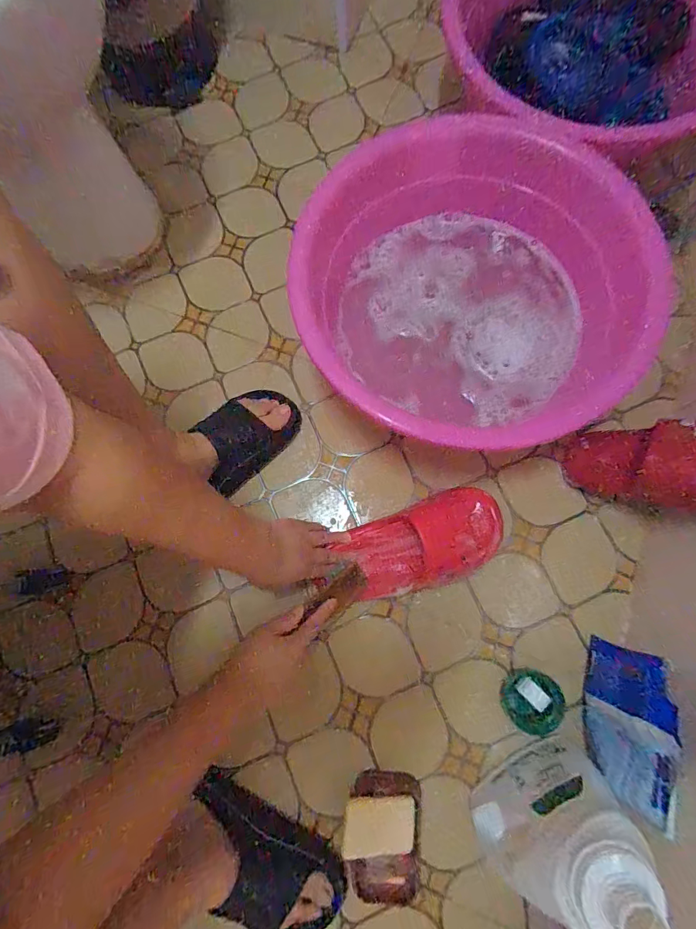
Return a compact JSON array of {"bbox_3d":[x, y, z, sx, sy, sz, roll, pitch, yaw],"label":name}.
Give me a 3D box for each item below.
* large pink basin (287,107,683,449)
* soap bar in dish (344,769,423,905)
[{"bbox_3d":[0.183,-0.249,0.617,0.481,0.151,0.444,0,77,2],"label":"large pink basin"},{"bbox_3d":[0.041,0.446,0.518,0.095,0.035,0.130,2,77,2],"label":"soap bar in dish"}]

